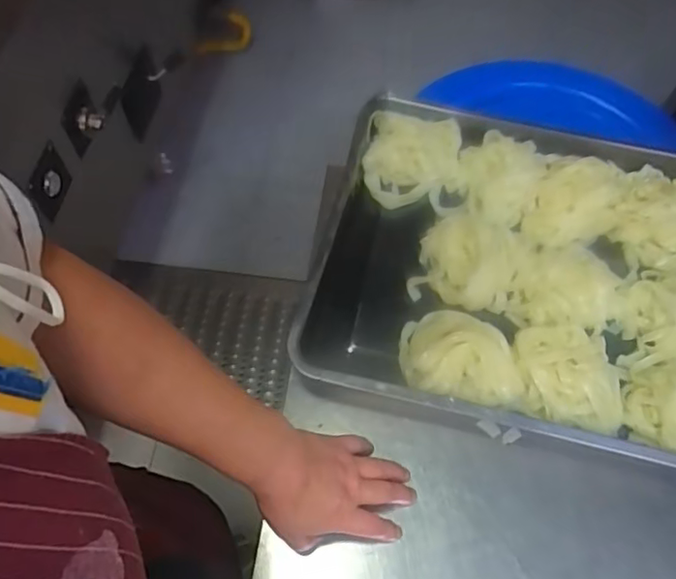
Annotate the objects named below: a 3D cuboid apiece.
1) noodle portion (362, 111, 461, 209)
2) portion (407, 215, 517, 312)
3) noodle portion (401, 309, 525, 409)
[{"bbox_3d":[0.086,-0.156,0.711,0.110,0.052,0.105,1,62,-1],"label":"noodle portion"},{"bbox_3d":[0.143,-0.037,0.640,0.107,0.037,0.117,18,63,8],"label":"portion"},{"bbox_3d":[0.116,0.070,0.587,0.098,0.055,0.112,-16,63,-10],"label":"noodle portion"}]

